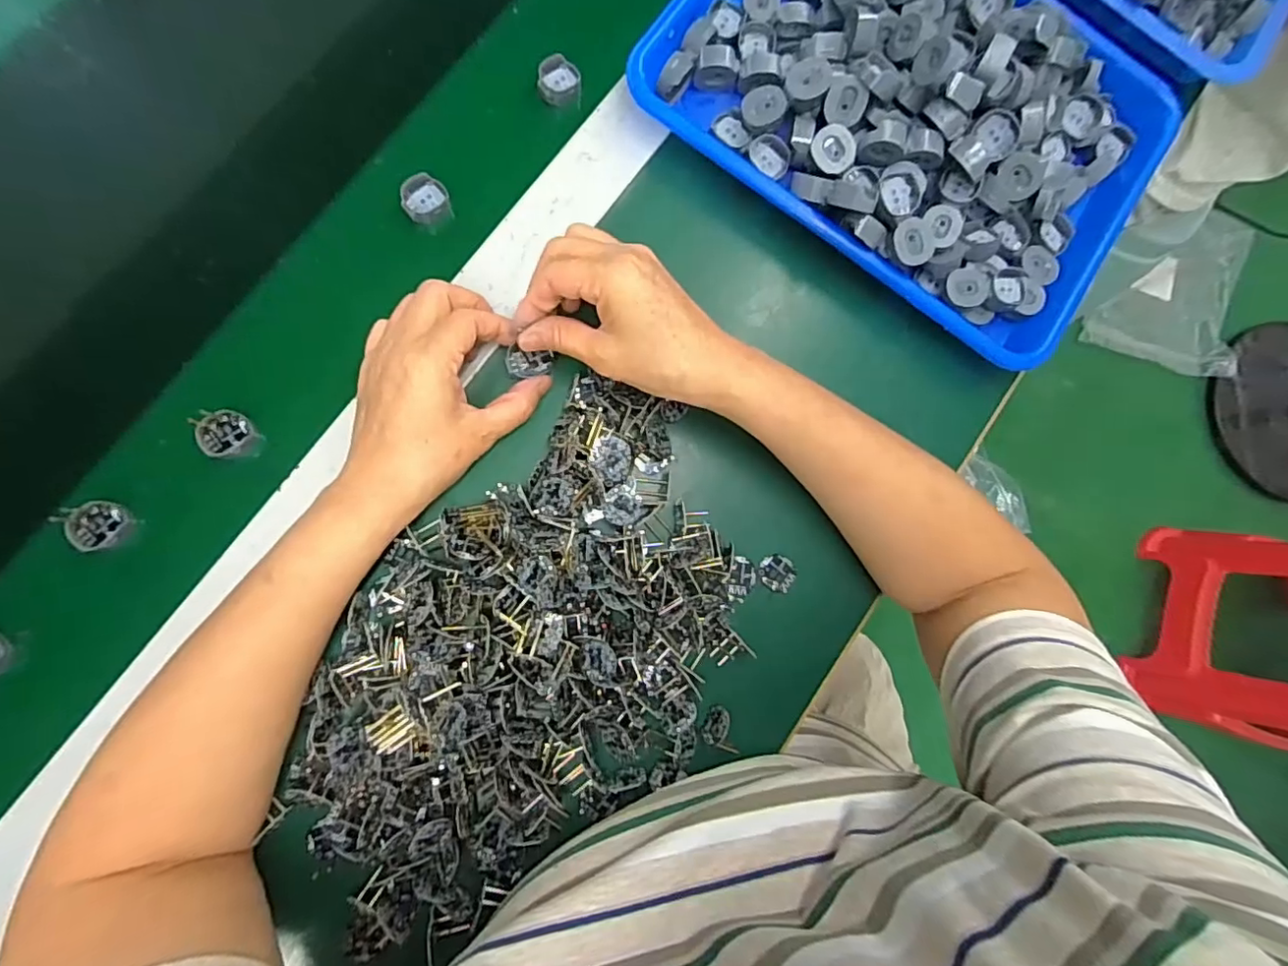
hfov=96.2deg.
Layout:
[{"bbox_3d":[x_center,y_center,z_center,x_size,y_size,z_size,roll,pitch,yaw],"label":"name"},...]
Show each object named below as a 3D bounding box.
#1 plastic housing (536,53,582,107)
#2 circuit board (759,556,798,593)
[{"bbox_3d":[-0.058,-0.275,0.397,0.029,0.016,0.028,1,85,-6],"label":"plastic housing"},{"bbox_3d":[0.086,0.058,0.376,0.023,0.004,0.022,30,83,-3],"label":"circuit board"}]

